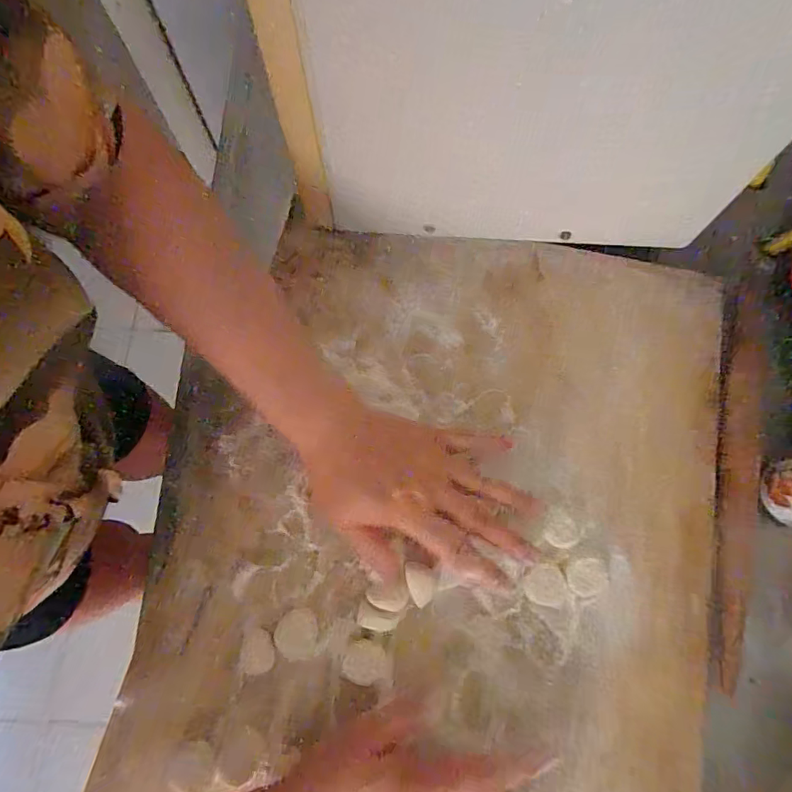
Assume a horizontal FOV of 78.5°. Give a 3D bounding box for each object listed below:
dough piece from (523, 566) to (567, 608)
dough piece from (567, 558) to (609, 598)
[{"bbox_3d":[0.107,0.136,0.346,0.030,0.006,0.026,10,73,2],"label":"dough piece"},{"bbox_3d":[0.137,0.130,0.346,0.029,0.008,0.025,10,73,3],"label":"dough piece"}]

